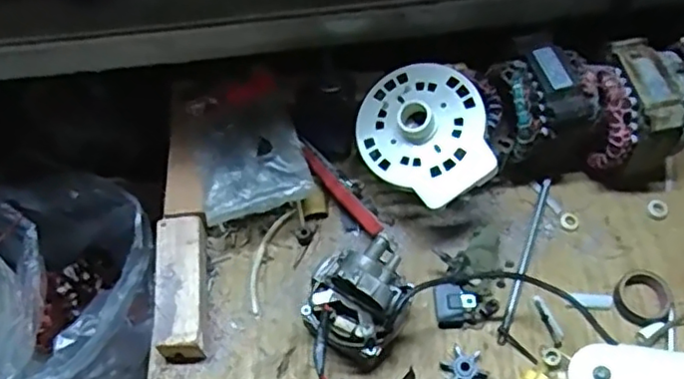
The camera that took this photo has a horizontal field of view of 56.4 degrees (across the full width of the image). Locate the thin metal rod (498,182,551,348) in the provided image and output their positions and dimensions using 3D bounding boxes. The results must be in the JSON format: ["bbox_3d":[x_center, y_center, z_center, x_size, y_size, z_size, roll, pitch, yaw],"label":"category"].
[{"bbox_3d":[0.173,0.062,0.598,0.009,0.013,0.172,19,61,12],"label":"thin metal rod"}]

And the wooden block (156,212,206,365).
[{"bbox_3d":[-0.143,0.086,0.573,0.041,0.033,0.127,-6,59,-3],"label":"wooden block"}]

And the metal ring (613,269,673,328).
[{"bbox_3d":[0.272,0.097,0.574,0.048,0.014,0.051,0,59,1],"label":"metal ring"}]

